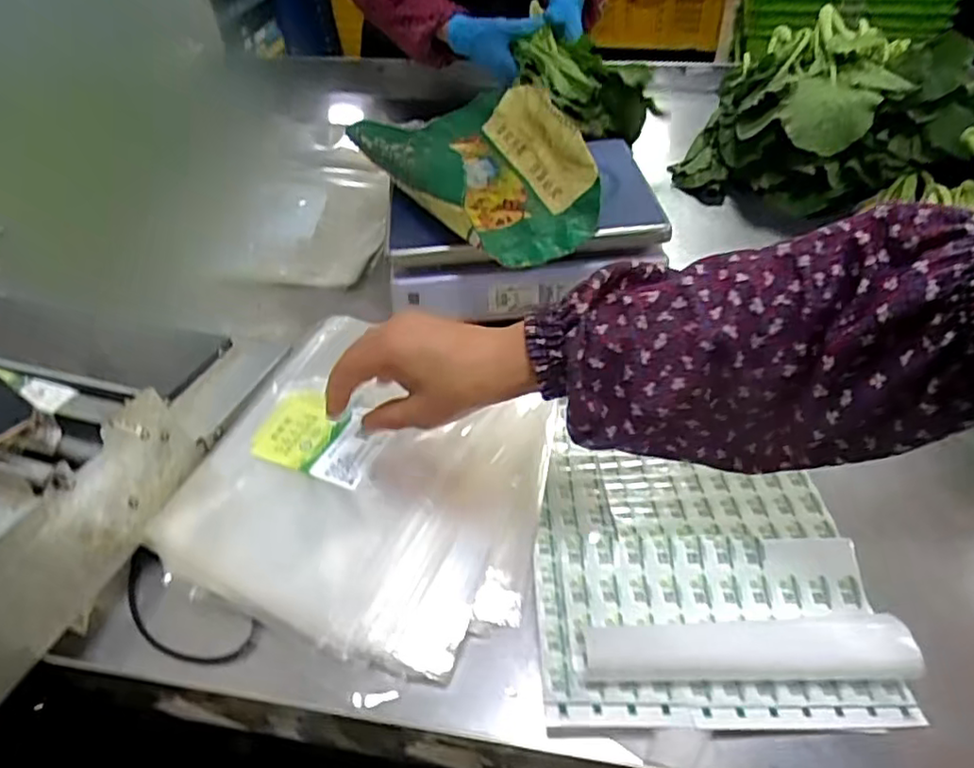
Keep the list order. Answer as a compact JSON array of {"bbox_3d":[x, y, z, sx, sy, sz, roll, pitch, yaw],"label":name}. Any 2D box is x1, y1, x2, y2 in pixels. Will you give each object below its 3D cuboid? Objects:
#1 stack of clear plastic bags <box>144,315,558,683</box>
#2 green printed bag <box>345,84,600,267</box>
[{"bbox_3d":[-0.096,0.073,0.508,0.274,0.048,0.238,18,58,14],"label":"stack of clear plastic bags"},{"bbox_3d":[-0.010,-0.239,0.699,0.185,0.070,0.320,-25,48,-20],"label":"green printed bag"}]

